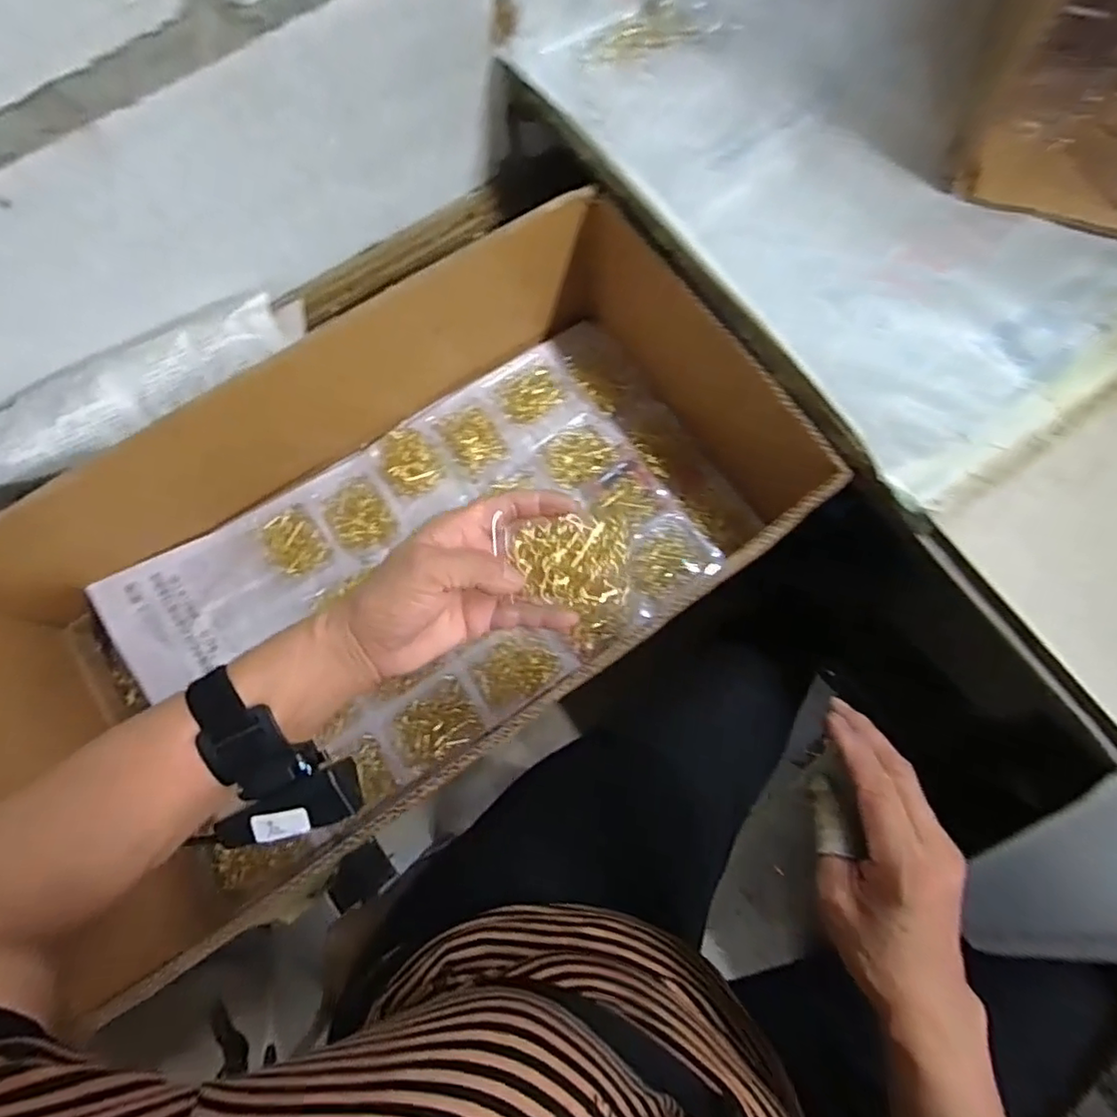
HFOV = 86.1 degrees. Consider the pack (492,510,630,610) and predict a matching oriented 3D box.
[{"bbox_3d":[0.003,0.001,0.345,0.072,0.013,0.055,-2,77,1],"label":"pack"}]

